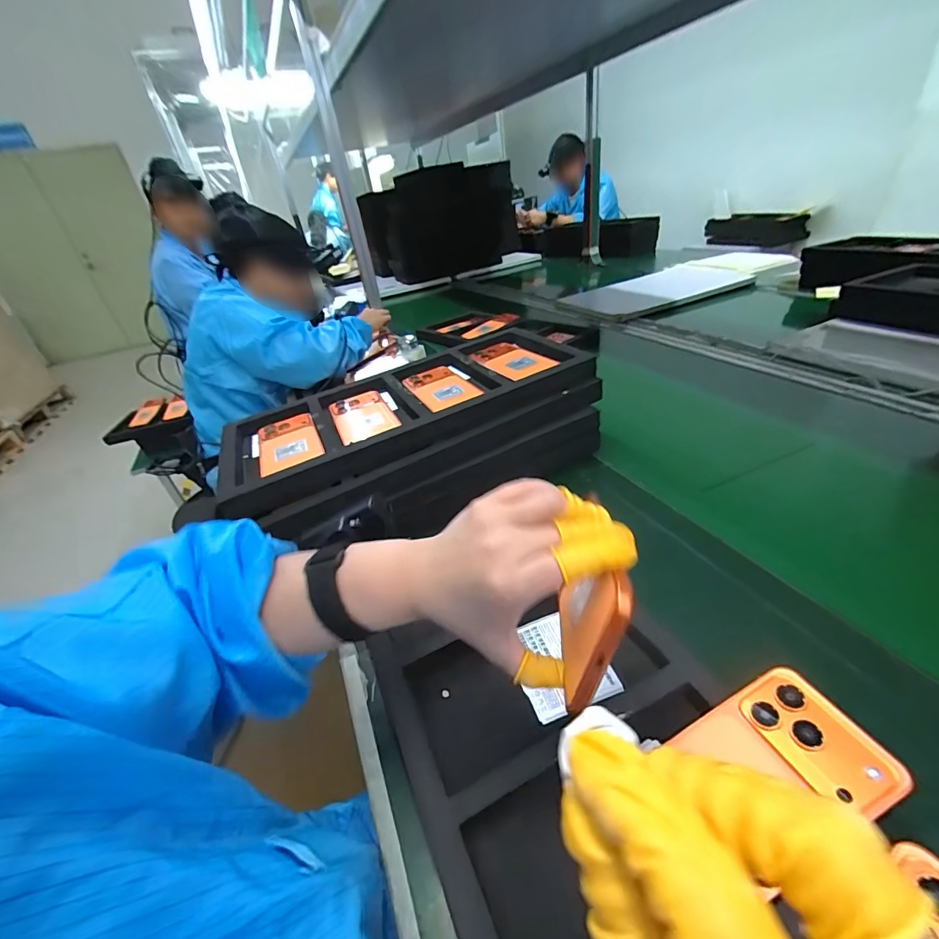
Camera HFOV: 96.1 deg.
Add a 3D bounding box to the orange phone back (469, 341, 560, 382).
[{"bbox_3d":[0.063,-0.167,0.649,0.073,0.016,0.142,-21,36,-19],"label":"orange phone back"}]

